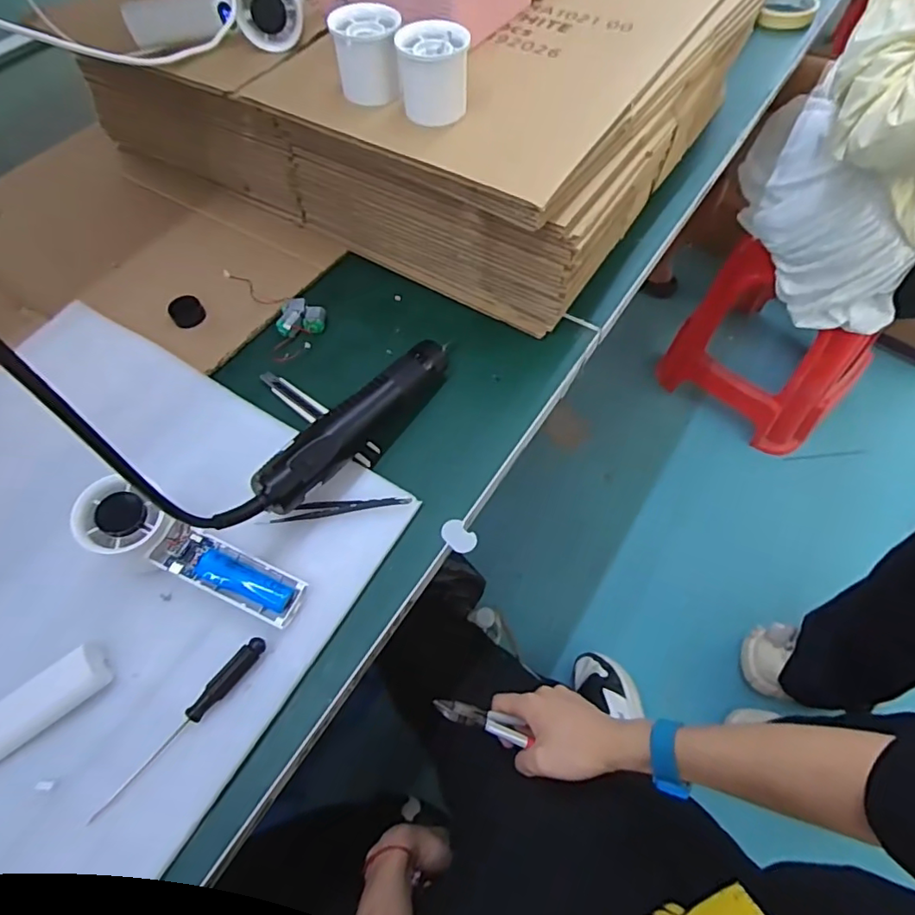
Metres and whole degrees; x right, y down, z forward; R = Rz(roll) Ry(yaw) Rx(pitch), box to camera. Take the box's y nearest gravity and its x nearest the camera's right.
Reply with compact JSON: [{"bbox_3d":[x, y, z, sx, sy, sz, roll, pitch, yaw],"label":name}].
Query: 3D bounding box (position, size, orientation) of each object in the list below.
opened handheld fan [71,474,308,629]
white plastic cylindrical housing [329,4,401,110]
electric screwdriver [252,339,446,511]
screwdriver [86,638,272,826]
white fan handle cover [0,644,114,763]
[{"bbox_3d":[-0.185,0.068,0.384,0.161,0.027,0.043,29,62,-5],"label":"opened handheld fan"},{"bbox_3d":[-0.072,-0.327,0.451,0.052,0.052,0.048,-11,59,-4],"label":"white plastic cylindrical housing"},{"bbox_3d":[-0.077,-0.030,0.443,0.033,0.053,0.196,31,65,20],"label":"electric screwdriver"},{"bbox_3d":[-0.175,0.171,0.353,0.013,0.011,0.133,34,66,21],"label":"screwdriver"},{"bbox_3d":[-0.282,0.166,0.357,0.105,0.016,0.033,-35,63,-17],"label":"white fan handle cover"}]

